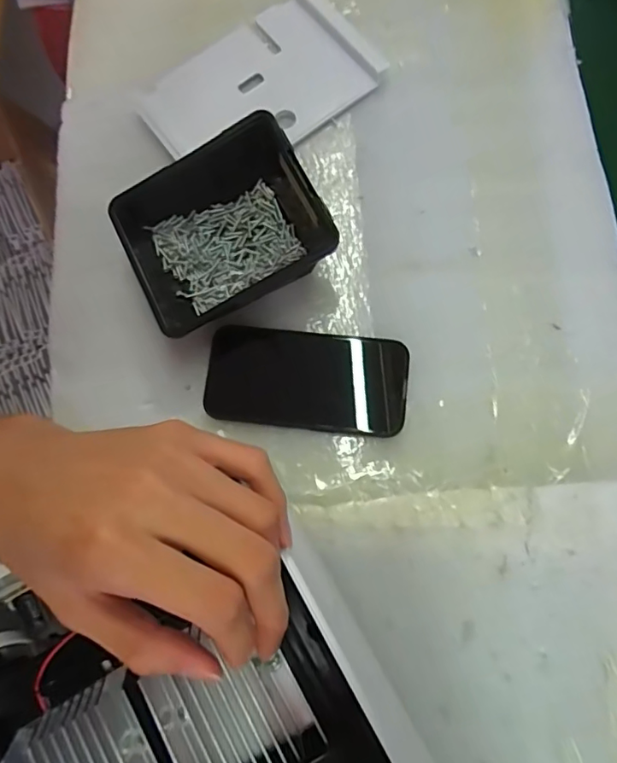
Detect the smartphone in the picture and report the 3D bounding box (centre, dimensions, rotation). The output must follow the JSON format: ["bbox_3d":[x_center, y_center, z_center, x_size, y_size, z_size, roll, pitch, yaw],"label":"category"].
[{"bbox_3d":[-0.003,-0.001,0.392,0.151,0.013,0.072,6,78,4],"label":"smartphone"}]

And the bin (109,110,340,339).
[{"bbox_3d":[-0.063,-0.110,0.392,0.143,0.059,0.125,-27,77,-1],"label":"bin"}]

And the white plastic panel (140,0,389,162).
[{"bbox_3d":[-0.044,-0.256,0.455,0.191,0.021,0.130,-36,80,-9],"label":"white plastic panel"}]

